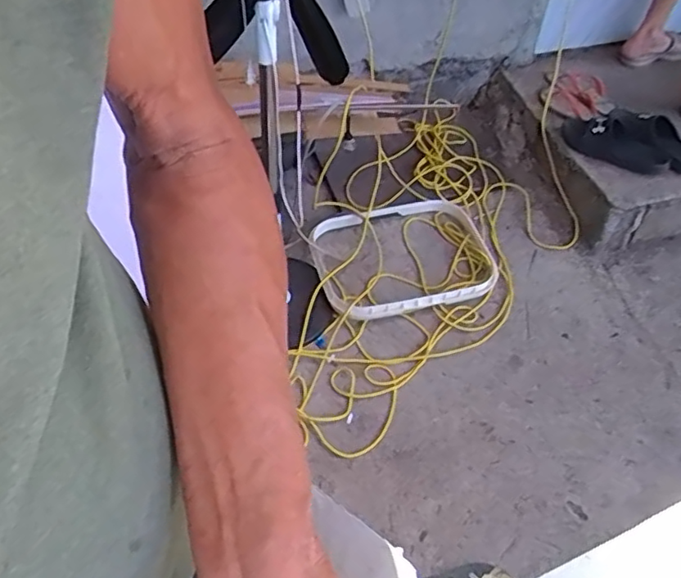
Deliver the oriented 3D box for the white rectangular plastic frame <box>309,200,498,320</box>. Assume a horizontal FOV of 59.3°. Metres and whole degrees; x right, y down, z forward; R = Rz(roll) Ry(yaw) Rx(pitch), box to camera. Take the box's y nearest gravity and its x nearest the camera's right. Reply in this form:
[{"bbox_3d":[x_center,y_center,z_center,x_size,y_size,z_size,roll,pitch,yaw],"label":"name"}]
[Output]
[{"bbox_3d":[0.159,-0.088,1.523,0.456,0.043,0.345,-13,52,-12],"label":"white rectangular plastic frame"}]

